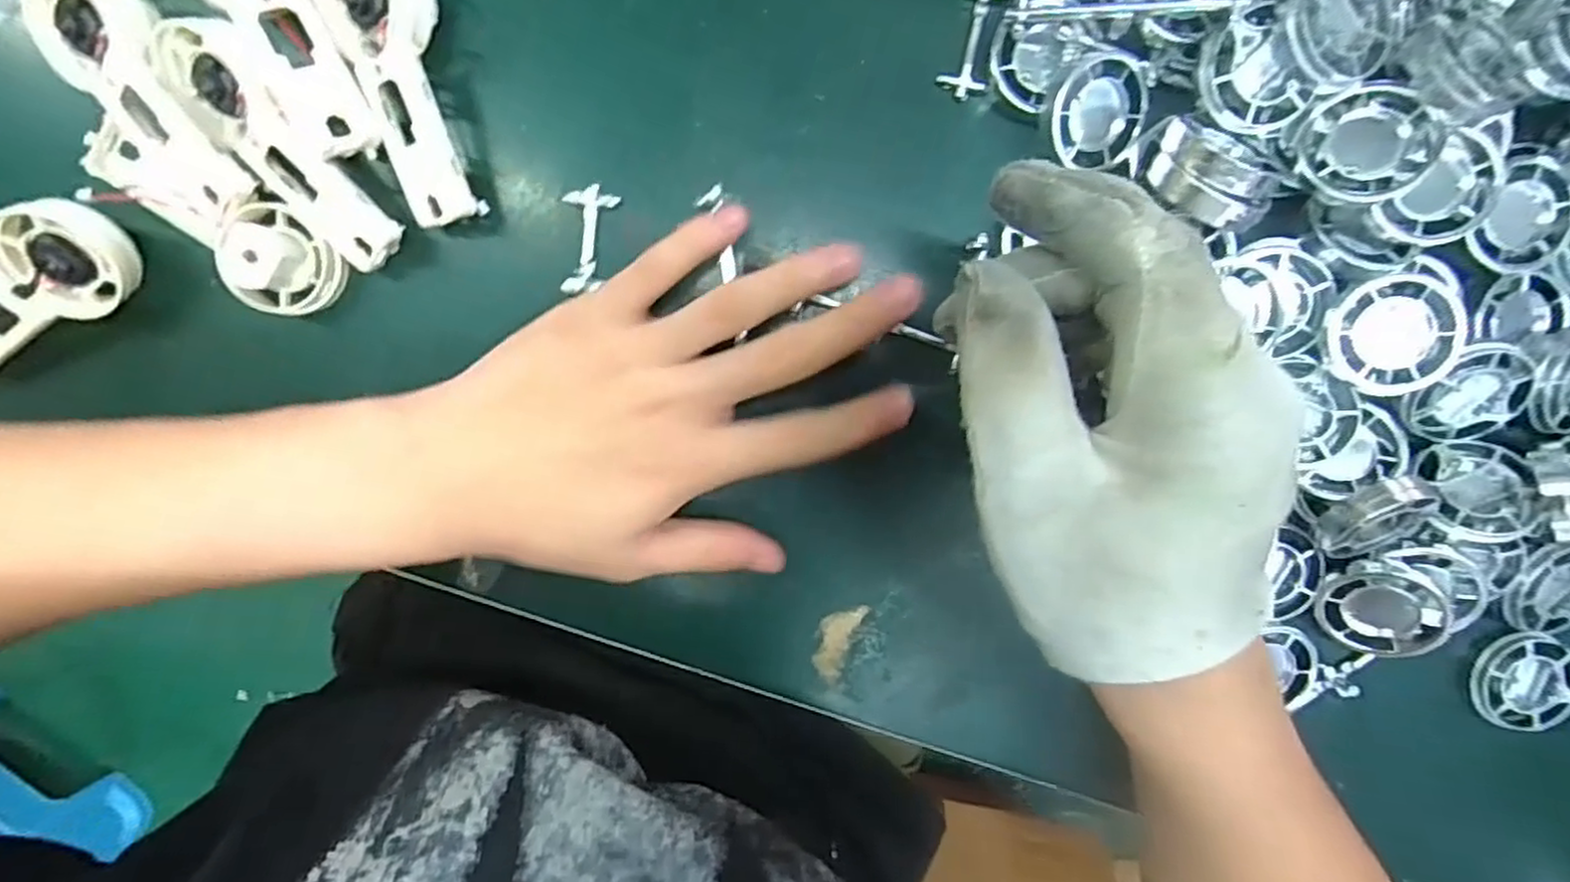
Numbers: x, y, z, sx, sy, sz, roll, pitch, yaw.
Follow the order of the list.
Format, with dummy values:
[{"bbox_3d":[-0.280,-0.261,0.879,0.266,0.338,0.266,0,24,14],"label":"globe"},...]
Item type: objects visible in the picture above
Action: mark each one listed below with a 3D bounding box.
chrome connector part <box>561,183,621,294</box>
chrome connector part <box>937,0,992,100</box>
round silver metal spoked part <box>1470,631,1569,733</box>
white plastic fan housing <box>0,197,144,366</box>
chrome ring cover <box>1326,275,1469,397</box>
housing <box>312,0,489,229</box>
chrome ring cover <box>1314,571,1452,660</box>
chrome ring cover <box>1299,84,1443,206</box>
[{"bbox_3d":[-0.074,-0.075,0.263,0.019,0.004,0.039,10,97,0],"label":"chrome connector part"},{"bbox_3d":[0.067,-0.143,0.251,0.017,0.007,0.037,13,97,-1],"label":"chrome connector part"},{"bbox_3d":[0.299,0.096,0.282,0.036,0.014,0.040,-1,97,1],"label":"round silver metal spoked part"},{"bbox_3d":[-0.279,-0.053,0.258,0.093,0.017,0.038,-31,124,11],"label":"white plastic fan housing"},{"bbox_3d":[0.205,-0.036,0.237,0.040,0.014,0.038,8,105,17],"label":"chrome ring cover"},{"bbox_3d":[-0.129,-0.124,0.245,0.037,0.026,0.091,-20,96,3],"label":"housing"},{"bbox_3d":[0.225,0.065,0.265,0.040,0.004,0.033,5,107,27],"label":"chrome ring cover"},{"bbox_3d":[0.192,-0.098,0.233,0.037,0.011,0.035,40,110,17],"label":"chrome ring cover"}]

